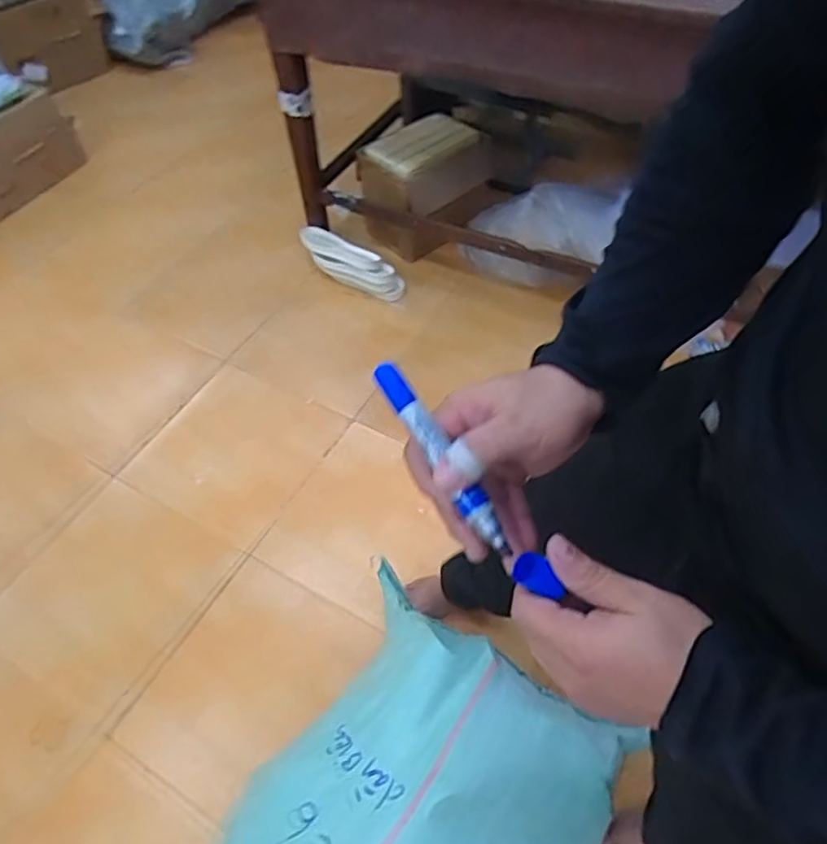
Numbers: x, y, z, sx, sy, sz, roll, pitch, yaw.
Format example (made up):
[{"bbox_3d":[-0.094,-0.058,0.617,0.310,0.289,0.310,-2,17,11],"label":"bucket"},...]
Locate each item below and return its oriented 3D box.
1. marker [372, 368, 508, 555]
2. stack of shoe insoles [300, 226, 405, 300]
[{"bbox_3d":[0.017,0.018,0.351,0.016,0.016,0.129,-29,78,-21],"label":"marker"},{"bbox_3d":[-0.181,-0.451,1.751,0.325,0.087,0.115,35,60,22],"label":"stack of shoe insoles"}]

